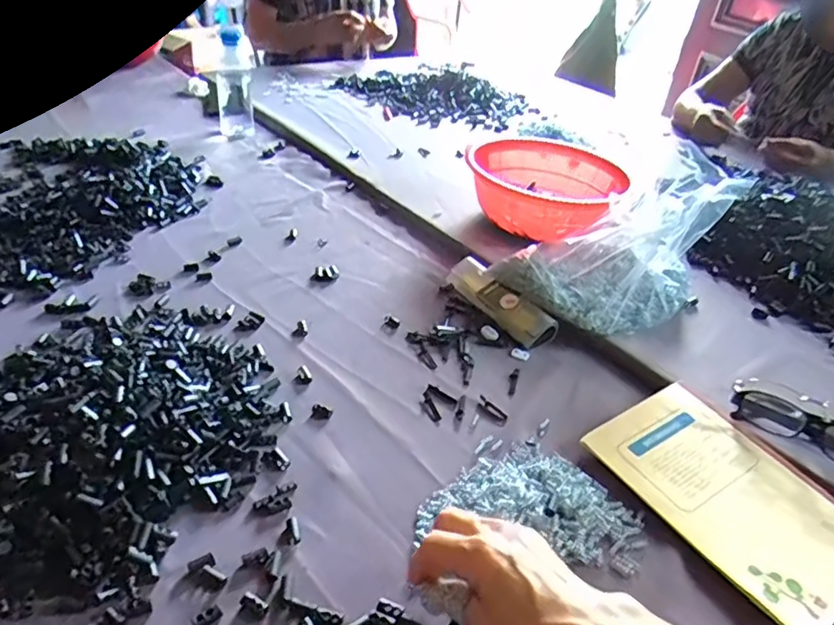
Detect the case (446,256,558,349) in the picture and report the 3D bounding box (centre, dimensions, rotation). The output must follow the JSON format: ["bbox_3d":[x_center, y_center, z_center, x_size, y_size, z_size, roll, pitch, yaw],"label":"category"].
[{"bbox_3d":[0.095,-0.017,0.676,0.041,0.033,0.156,-17,41,-30],"label":"case"}]

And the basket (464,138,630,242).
[{"bbox_3d":[0.187,-0.176,0.830,0.213,0.098,0.239,23,38,22],"label":"basket"}]

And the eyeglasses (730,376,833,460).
[{"bbox_3d":[0.367,0.098,0.539,0.128,0.024,0.072,24,39,25],"label":"eyeglasses"}]

